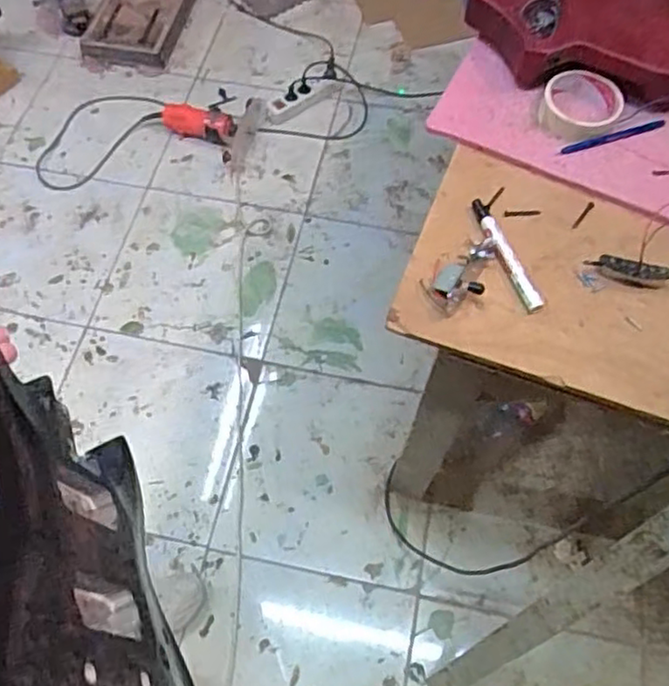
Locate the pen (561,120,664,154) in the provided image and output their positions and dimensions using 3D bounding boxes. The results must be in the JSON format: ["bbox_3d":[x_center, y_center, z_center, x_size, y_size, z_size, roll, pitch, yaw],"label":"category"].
[{"bbox_3d":[0.325,-0.240,0.783,0.128,0.010,0.009,-14,64,-8],"label":"pen"}]

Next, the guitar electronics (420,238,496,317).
[{"bbox_3d":[0.134,-0.070,0.688,0.091,0.020,0.052,-31,67,-15],"label":"guitar electronics"}]

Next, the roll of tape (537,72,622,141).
[{"bbox_3d":[0.286,-0.275,0.784,0.090,0.034,0.090,17,64,8],"label":"roll of tape"}]

